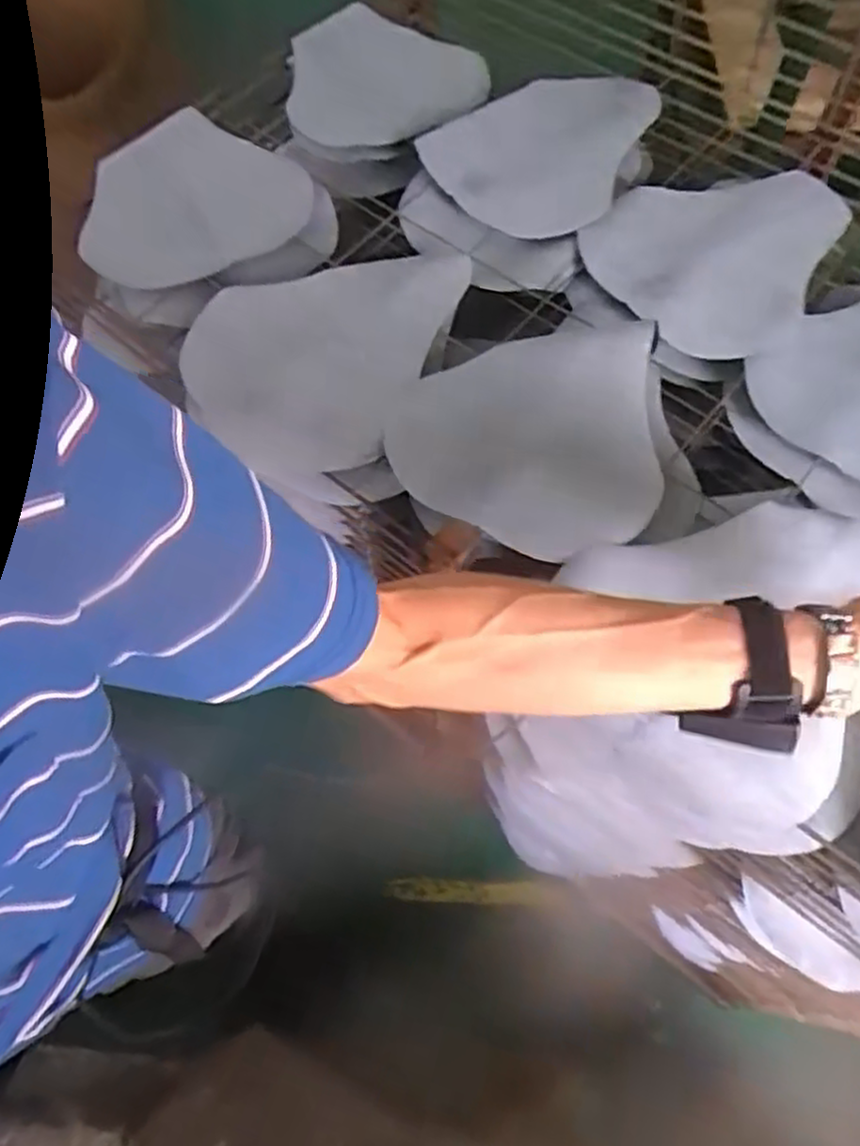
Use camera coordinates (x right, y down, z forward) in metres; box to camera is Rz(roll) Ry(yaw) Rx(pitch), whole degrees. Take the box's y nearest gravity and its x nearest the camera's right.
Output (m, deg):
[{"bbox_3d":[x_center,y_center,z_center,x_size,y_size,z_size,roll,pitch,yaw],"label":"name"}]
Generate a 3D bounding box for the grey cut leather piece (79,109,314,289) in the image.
[{"bbox_3d":[-0.265,-0.416,0.821,0.264,0.027,0.162,-11,99,12],"label":"grey cut leather piece"}]

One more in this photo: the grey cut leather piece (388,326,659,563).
[{"bbox_3d":[0.082,-0.128,0.659,0.237,0.044,0.231,10,63,6],"label":"grey cut leather piece"}]

